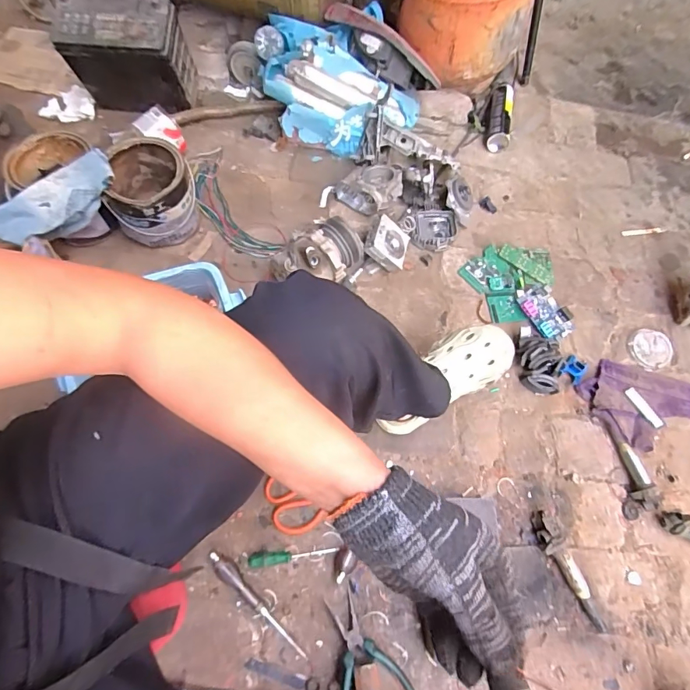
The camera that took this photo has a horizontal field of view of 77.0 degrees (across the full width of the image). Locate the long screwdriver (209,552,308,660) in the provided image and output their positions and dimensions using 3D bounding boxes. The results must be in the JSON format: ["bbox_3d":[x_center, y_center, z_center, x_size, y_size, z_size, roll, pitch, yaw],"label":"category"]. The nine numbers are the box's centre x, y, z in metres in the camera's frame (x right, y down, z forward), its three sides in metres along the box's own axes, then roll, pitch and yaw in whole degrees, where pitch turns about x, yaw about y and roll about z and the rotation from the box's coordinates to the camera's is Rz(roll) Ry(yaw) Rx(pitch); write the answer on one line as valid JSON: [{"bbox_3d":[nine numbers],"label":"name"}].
[{"bbox_3d":[-0.134,0.400,0.671,0.204,0.021,0.024,40,71,13],"label":"long screwdriver"}]

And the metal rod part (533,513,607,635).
[{"bbox_3d":[0.364,0.369,0.706,0.043,0.034,0.191,-19,69,-10],"label":"metal rod part"}]

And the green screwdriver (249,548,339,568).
[{"bbox_3d":[-0.084,0.343,0.711,0.145,0.015,0.022,-7,67,-6],"label":"green screwdriver"}]

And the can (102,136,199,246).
[{"bbox_3d":[-0.388,-0.308,0.891,0.153,0.149,0.165,-10,67,-7],"label":"can"}]

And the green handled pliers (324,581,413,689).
[{"bbox_3d":[0.015,0.468,0.658,0.108,0.034,0.172,-24,70,-13],"label":"green handled pliers"}]

